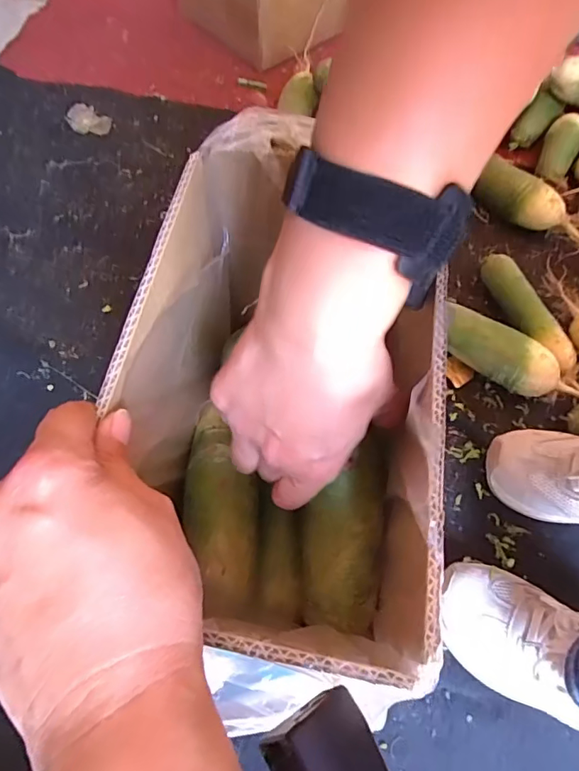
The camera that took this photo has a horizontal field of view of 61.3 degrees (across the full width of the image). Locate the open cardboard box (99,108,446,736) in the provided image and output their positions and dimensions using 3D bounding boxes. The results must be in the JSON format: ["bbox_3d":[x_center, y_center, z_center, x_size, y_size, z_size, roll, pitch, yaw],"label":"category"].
[{"bbox_3d":[-0.004,-0.001,0.293,0.158,0.141,0.282,9,65,4],"label":"open cardboard box"}]

